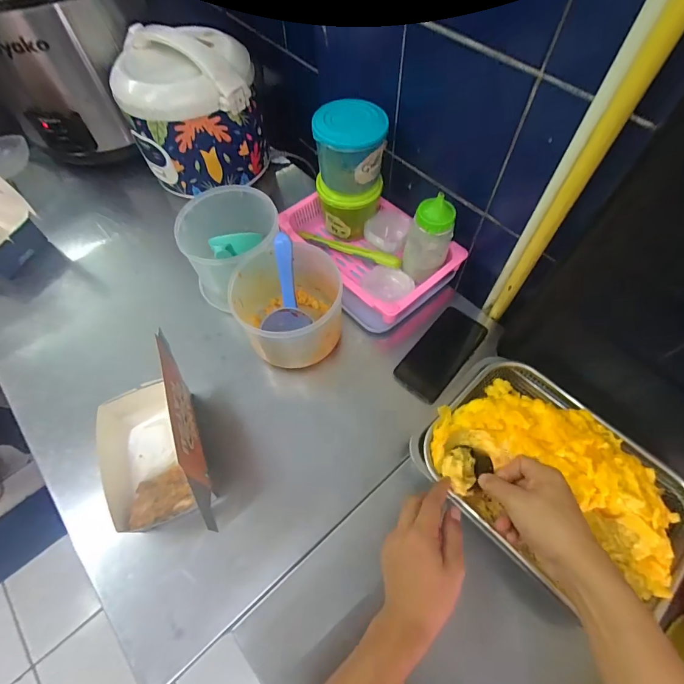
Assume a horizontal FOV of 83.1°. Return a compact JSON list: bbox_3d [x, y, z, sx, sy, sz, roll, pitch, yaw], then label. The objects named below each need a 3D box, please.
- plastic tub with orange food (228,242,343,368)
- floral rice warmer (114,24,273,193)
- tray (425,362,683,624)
[{"bbox_3d":[-0.085,-0.059,0.614,0.157,0.120,0.179,-18,62,-8],"label":"plastic tub with orange food"},{"bbox_3d":[-0.281,-0.436,0.744,0.240,0.198,0.202,-8,61,-3],"label":"floral rice warmer"},{"bbox_3d":[0.258,0.166,0.469,0.211,0.077,0.295,-41,68,-19],"label":"tray"}]

